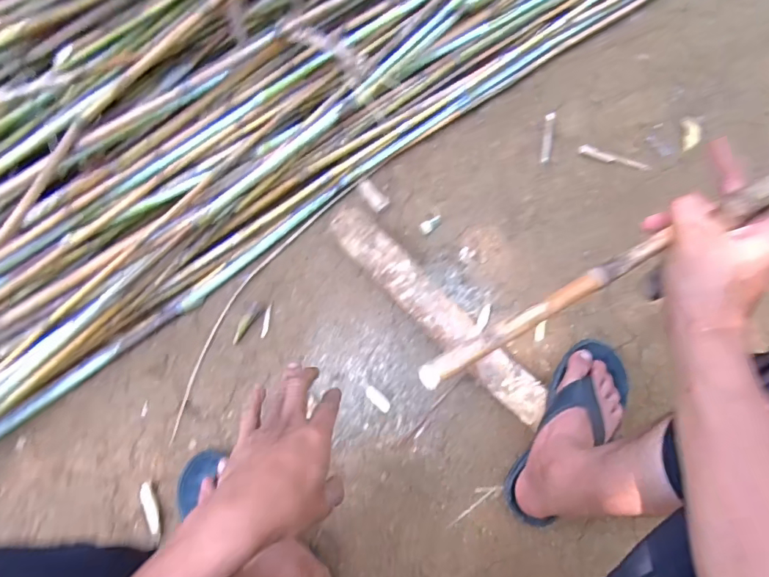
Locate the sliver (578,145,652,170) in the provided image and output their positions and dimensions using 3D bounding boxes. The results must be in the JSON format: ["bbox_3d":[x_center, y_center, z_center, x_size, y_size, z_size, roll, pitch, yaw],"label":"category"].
[{"bbox_3d":[0.435,-0.247,0.888,0.133,0.008,0.018,17,71,6],"label":"sliver"}]

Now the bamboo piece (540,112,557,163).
[{"bbox_3d":[0.313,-0.289,0.897,0.018,0.008,0.110,12,71,5],"label":"bamboo piece"}]

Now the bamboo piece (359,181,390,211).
[{"bbox_3d":[-0.021,-0.170,0.853,0.029,0.017,0.073,-35,74,-11],"label":"bamboo piece"}]

